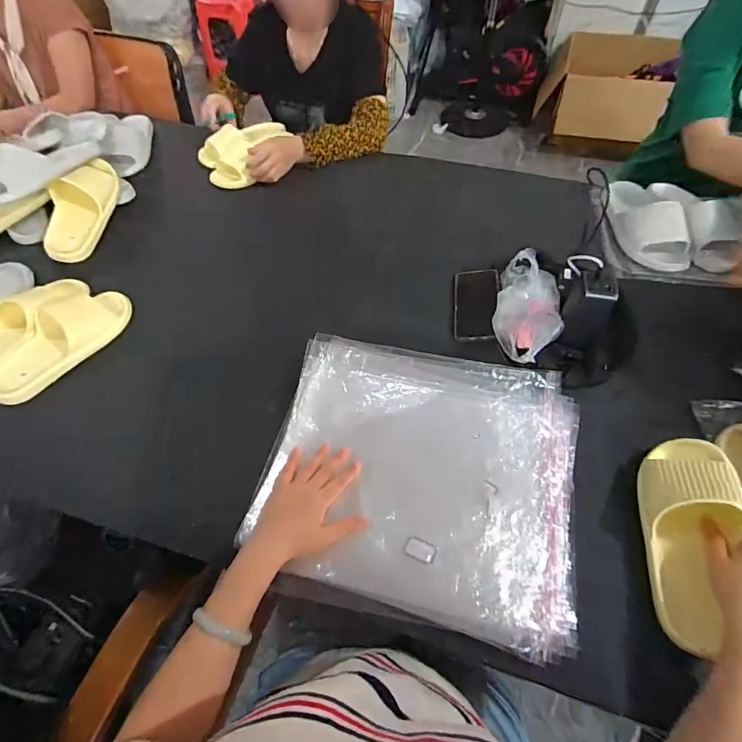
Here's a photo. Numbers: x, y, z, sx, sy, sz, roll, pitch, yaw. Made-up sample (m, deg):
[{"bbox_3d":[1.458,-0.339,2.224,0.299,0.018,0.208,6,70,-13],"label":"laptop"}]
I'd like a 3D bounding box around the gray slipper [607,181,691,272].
[{"bbox_3d":[0.541,-0.290,0.794,0.105,0.061,0.188,-5,56,-2],"label":"gray slipper"}]

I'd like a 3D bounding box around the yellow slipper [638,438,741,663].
[{"bbox_3d":[0.378,0.190,0.487,0.107,0.054,0.248,-12,52,50],"label":"yellow slipper"}]

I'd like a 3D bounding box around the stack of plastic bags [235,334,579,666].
[{"bbox_3d":[0.065,0.128,0.557,0.405,0.040,0.349,12,58,9],"label":"stack of plastic bags"}]

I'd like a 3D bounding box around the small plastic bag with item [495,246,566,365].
[{"bbox_3d":[0.257,-0.100,0.667,0.103,0.066,0.192,15,58,11],"label":"small plastic bag with item"}]

